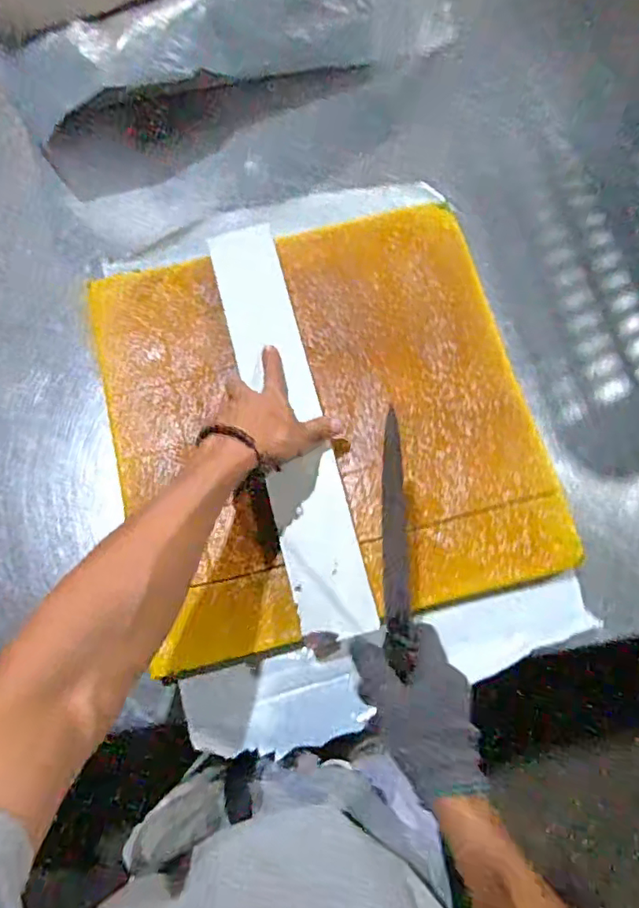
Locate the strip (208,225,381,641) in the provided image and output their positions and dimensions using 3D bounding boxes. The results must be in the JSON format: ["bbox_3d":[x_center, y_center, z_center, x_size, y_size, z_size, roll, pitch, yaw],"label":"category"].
[{"bbox_3d":[-0.034,-0.040,0.575,0.071,0.015,0.438,-14,74,-4],"label":"strip"}]

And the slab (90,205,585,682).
[{"bbox_3d":[-0.001,-0.041,0.590,0.417,0.025,0.425,-14,77,-2],"label":"slab"}]

